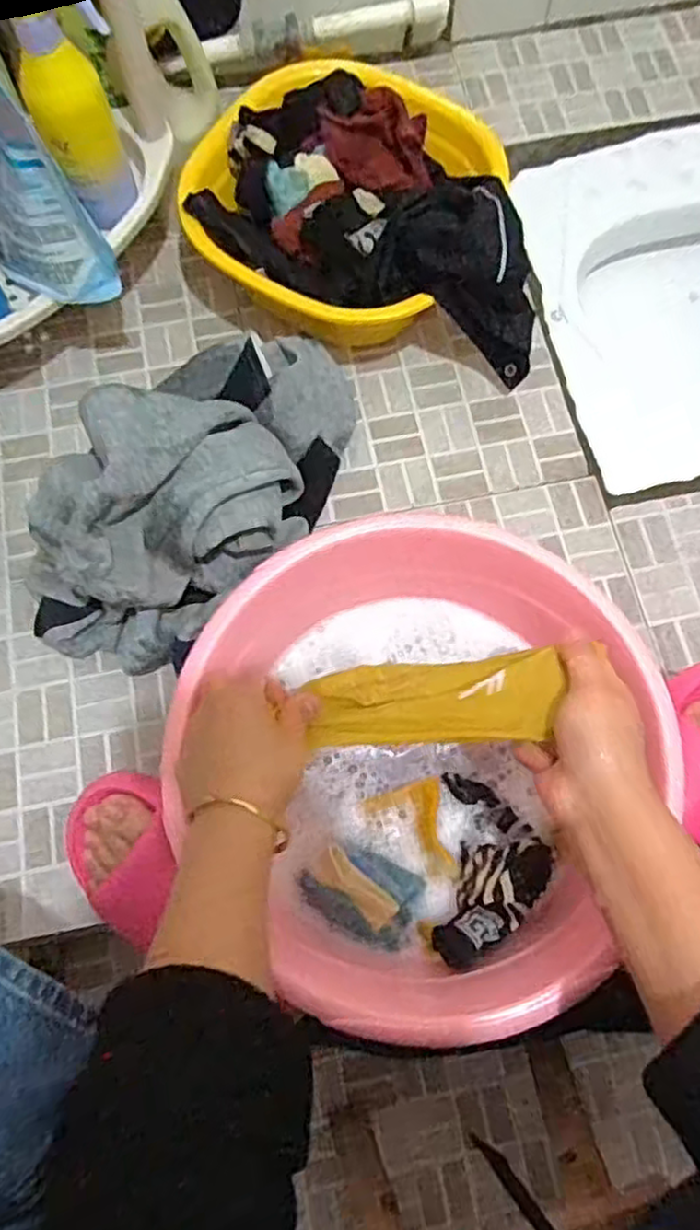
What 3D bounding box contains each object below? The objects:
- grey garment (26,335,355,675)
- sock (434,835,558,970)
[{"bbox_3d":[-0.128,-0.109,0.595,0.169,0.179,0.345,37,78,12],"label":"grey garment"},{"bbox_3d":[0.107,0.215,0.548,0.056,0.057,0.106,29,76,10],"label":"sock"}]

